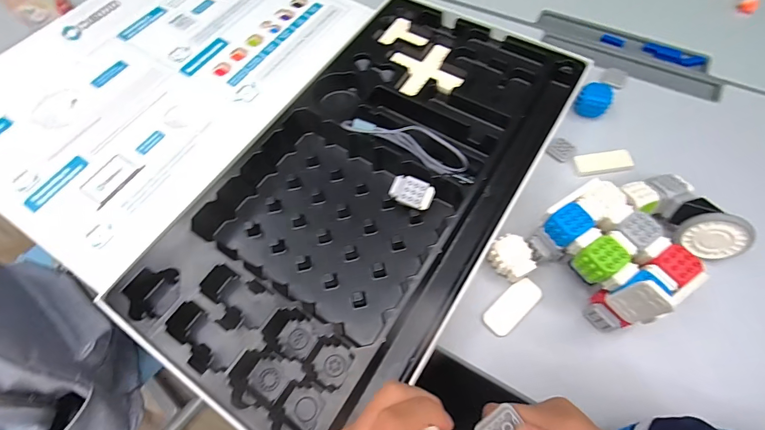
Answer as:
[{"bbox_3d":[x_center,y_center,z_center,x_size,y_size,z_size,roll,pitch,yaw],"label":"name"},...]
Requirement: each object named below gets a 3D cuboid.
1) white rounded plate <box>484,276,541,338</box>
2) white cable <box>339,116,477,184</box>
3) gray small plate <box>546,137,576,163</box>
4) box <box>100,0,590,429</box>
[{"bbox_3d":[0.134,0.093,0.371,0.067,0.005,0.028,-40,68,-15],"label":"white rounded plate"},{"bbox_3d":[0.036,-0.087,0.429,0.161,0.026,0.045,20,67,13],"label":"white cable"},{"bbox_3d":[0.222,-0.080,0.445,0.030,0.009,0.027,41,71,18],"label":"gray small plate"},{"bbox_3d":[-0.006,-0.048,0.419,0.300,0.051,0.545,29,69,17],"label":"box"}]

